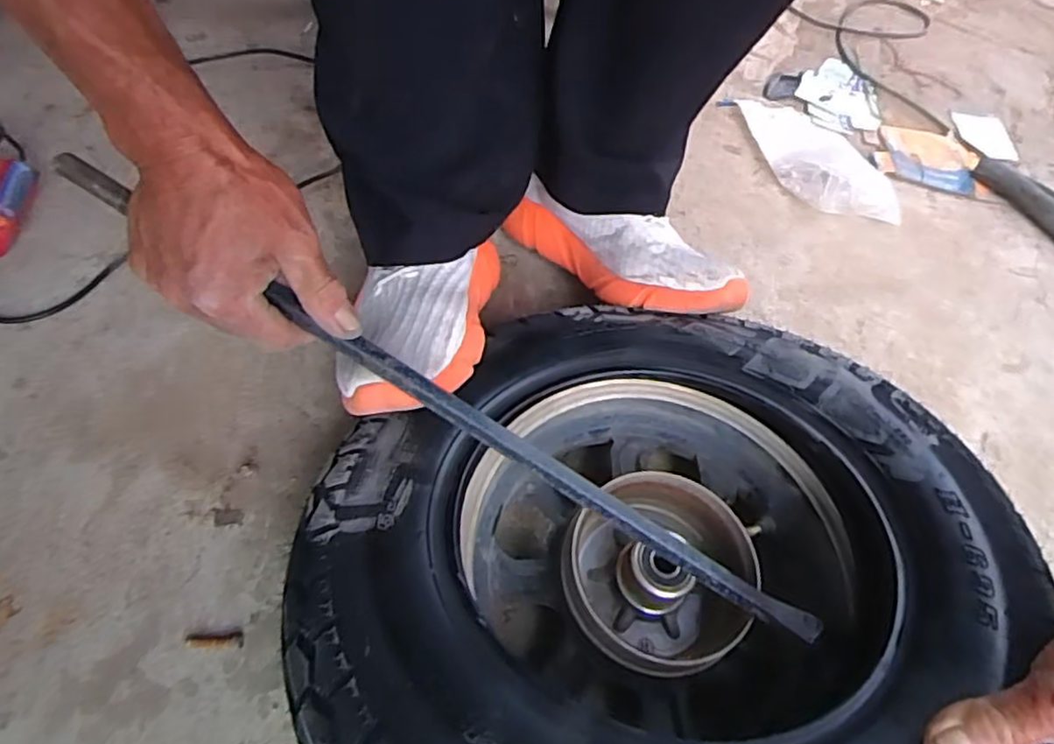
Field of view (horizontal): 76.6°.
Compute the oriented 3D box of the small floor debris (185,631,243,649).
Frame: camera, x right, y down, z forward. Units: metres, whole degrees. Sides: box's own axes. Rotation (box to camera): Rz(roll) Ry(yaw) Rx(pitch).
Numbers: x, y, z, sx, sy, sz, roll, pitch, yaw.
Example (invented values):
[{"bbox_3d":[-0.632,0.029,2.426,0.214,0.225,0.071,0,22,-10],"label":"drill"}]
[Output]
[{"bbox_3d":[-0.206,0.177,0.439,0.038,0.006,0.010,-1,56,-5],"label":"small floor debris"}]

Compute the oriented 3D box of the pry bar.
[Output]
[{"bbox_3d":[-0.051,0.017,0.395,0.513,0.018,0.017,32,58,-1],"label":"pry bar"}]

